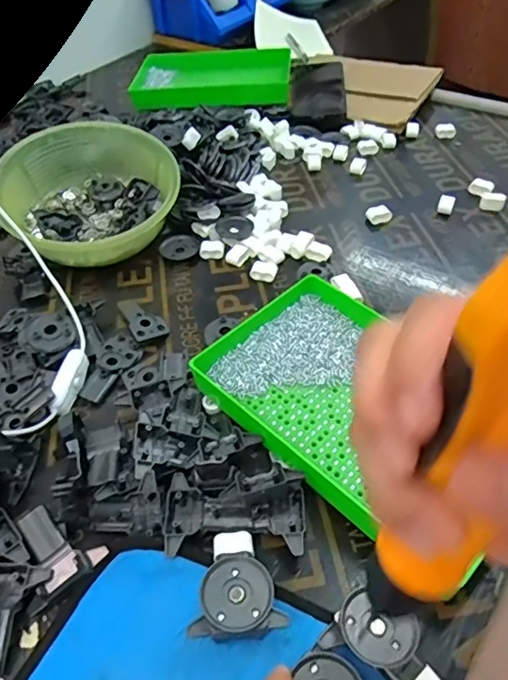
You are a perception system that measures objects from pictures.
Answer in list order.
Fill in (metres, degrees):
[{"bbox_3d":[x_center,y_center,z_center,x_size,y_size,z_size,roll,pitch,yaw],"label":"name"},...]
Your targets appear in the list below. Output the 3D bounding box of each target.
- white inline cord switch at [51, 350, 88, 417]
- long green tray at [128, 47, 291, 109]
[{"bbox_3d":[-0.156,0.033,0.455,0.016,0.014,0.059,3,47,5],"label":"white inline cord switch"},{"bbox_3d":[-0.069,-0.428,0.872,0.247,0.033,0.175,1,47,3],"label":"long green tray"}]

